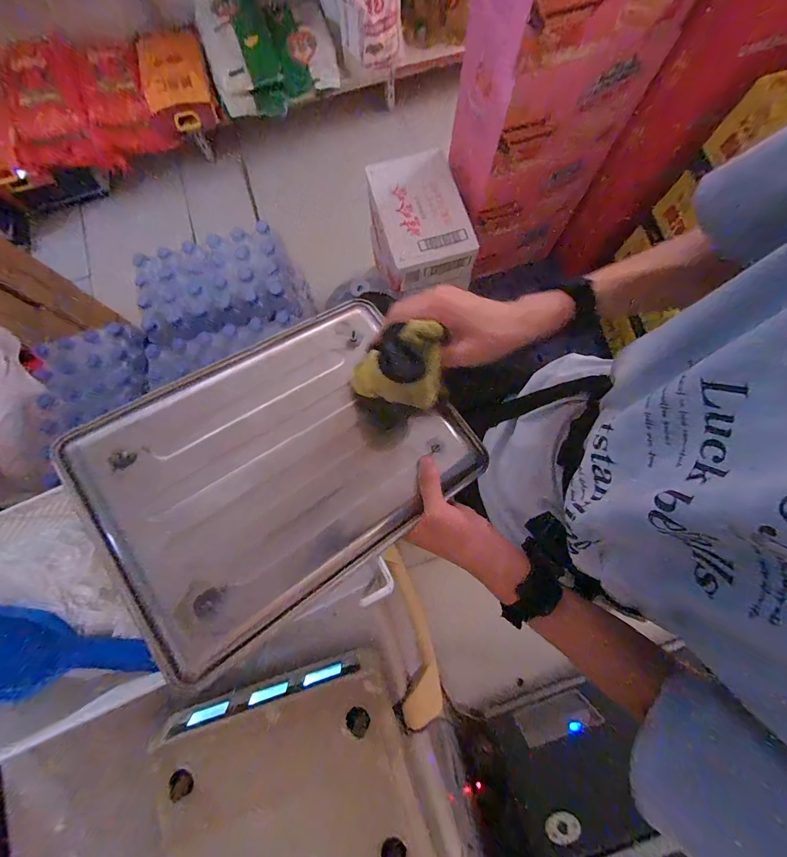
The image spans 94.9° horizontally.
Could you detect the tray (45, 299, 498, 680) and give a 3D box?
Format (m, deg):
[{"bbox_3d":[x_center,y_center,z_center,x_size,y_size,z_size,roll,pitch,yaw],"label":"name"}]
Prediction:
[{"bbox_3d":[-0.099,0.020,0.347,0.319,0.022,0.247,-32,78,-21],"label":"tray"}]

